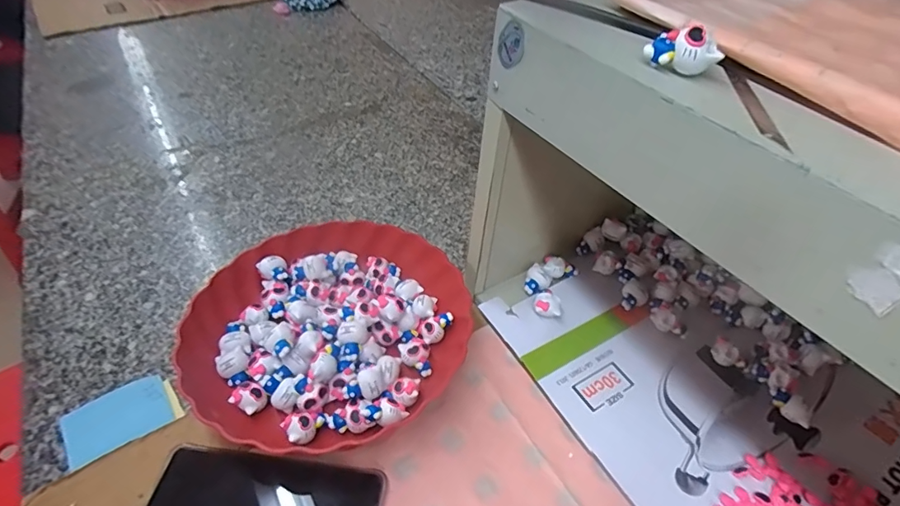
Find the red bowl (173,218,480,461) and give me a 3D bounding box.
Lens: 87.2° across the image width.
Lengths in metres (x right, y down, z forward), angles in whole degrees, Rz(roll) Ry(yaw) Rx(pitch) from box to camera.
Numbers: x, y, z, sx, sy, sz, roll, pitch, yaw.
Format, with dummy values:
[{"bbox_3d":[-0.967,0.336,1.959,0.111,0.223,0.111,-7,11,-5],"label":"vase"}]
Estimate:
[{"bbox_3d":[-0.108,0.062,0.438,0.235,0.050,0.230,1,47,-1],"label":"red bowl"}]

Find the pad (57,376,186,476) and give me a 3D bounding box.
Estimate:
[{"bbox_3d":[-0.271,0.136,0.390,0.080,0.007,0.053,-28,54,-25],"label":"pad"}]

